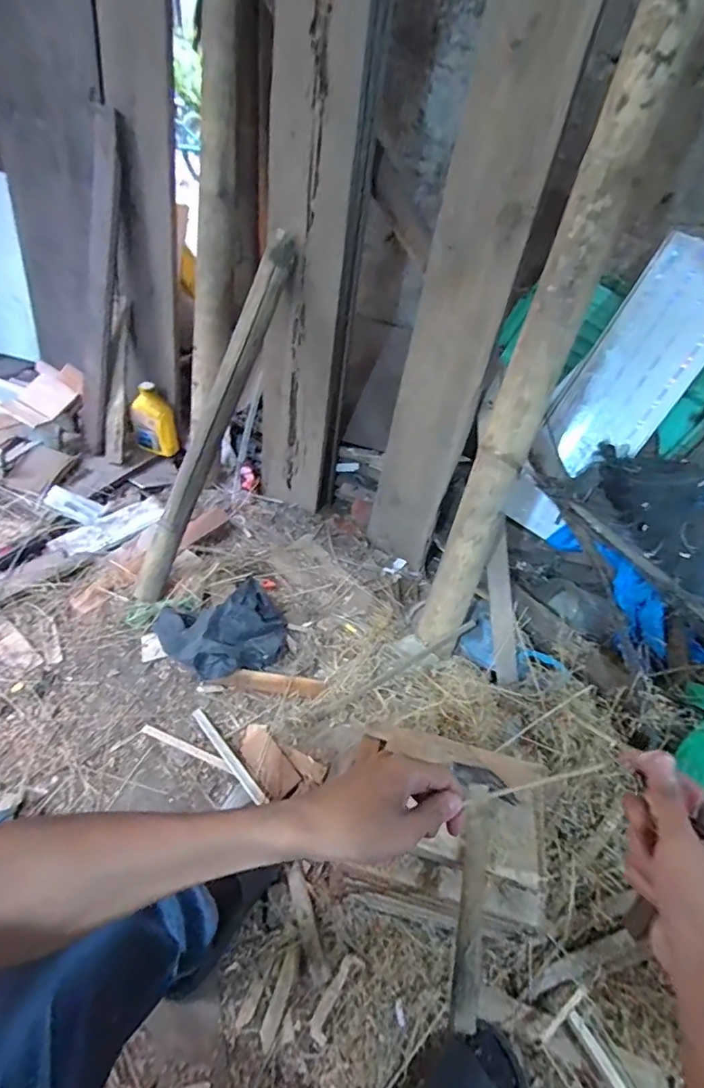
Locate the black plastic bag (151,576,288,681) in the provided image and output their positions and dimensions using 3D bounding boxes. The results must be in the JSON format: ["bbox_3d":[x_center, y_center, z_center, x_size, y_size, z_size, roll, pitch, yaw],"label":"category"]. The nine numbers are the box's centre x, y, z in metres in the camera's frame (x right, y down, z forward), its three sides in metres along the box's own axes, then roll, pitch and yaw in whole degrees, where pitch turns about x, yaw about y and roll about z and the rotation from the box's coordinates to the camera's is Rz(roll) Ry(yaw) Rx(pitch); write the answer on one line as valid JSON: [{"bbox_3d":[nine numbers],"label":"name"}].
[{"bbox_3d":[-0.258,0.175,0.977,0.247,0.060,0.199,-11,45,-19],"label":"black plastic bag"}]

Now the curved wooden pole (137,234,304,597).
[{"bbox_3d":[-0.287,-0.252,1.020,0.058,0.801,0.067,24,2,17],"label":"curved wooden pole"}]

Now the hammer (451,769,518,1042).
[{"bbox_3d":[0.146,0.386,0.555,0.080,0.041,0.247,12,42,5],"label":"hammer"}]

